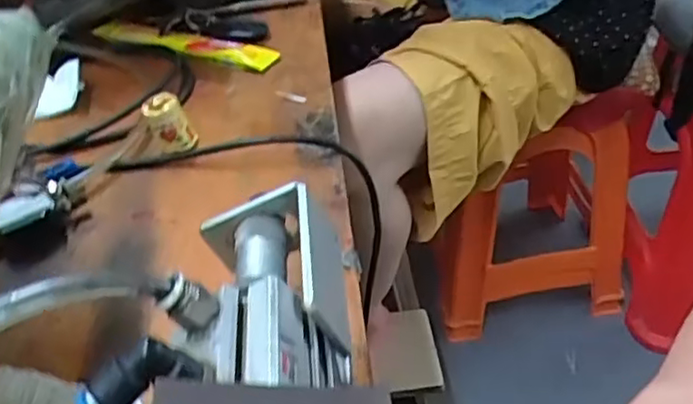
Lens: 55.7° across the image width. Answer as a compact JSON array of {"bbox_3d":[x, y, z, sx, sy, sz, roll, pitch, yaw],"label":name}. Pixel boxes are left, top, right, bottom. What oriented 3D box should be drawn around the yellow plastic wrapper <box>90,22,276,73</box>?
[{"bbox_3d":[-0.159,-0.150,0.616,0.209,0.012,0.029,14,44,24],"label":"yellow plastic wrapper"}]

